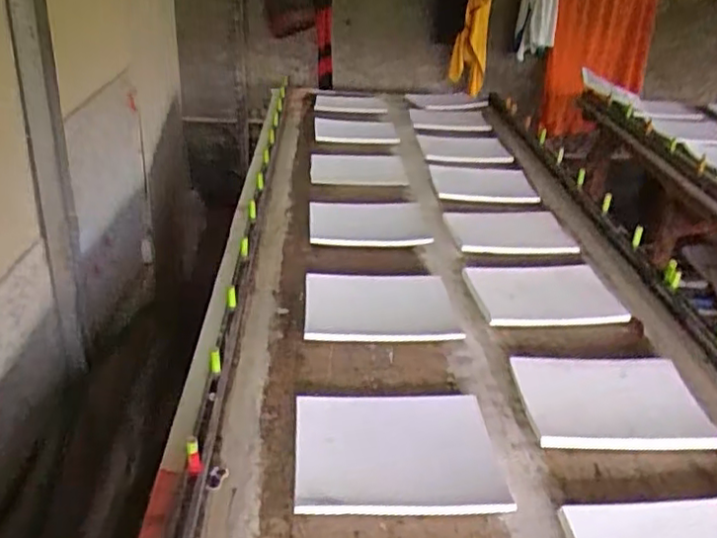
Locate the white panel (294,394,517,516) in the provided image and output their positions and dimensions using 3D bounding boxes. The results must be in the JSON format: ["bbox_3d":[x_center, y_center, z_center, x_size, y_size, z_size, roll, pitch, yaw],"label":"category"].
[{"bbox_3d":[0.051,0.244,0.909,0.267,0.022,0.218,-1,29,-4],"label":"white panel"}]

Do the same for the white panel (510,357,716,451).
[{"bbox_3d":[0.376,0.197,1.008,0.262,0.027,0.201,-1,29,-4],"label":"white panel"}]

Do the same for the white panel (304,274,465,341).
[{"bbox_3d":[0.038,0.061,1.233,0.268,0.017,0.236,-1,29,-3],"label":"white panel"}]

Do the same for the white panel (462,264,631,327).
[{"bbox_3d":[0.346,0.042,1.281,0.255,0.023,0.216,-3,29,-8],"label":"white panel"}]

